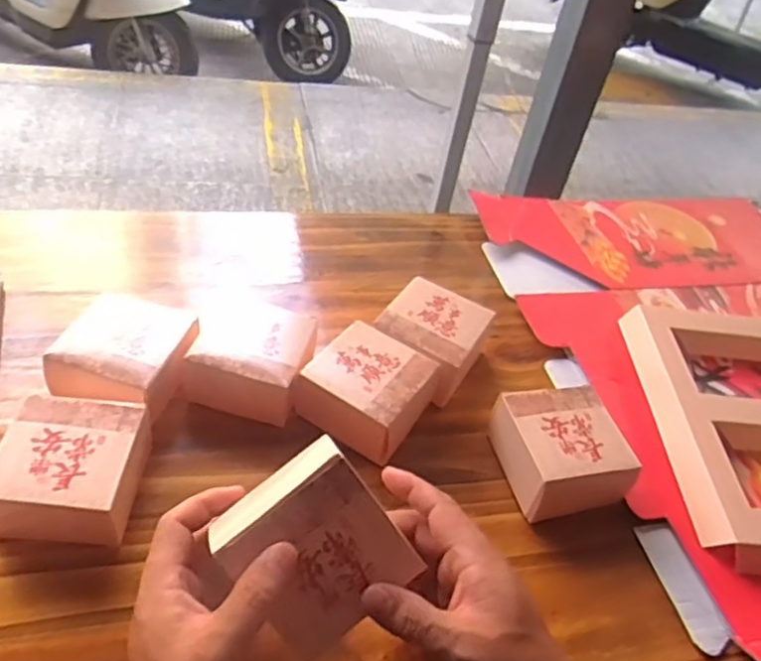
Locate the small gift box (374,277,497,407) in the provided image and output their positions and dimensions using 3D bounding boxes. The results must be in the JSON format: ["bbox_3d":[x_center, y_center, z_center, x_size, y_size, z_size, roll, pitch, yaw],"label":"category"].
[{"bbox_3d":[0.048,0.004,0.608,0.088,0.050,0.100,30,47,17],"label":"small gift box"}]

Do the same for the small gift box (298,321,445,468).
[{"bbox_3d":[-0.010,0.053,0.552,0.093,0.057,0.091,30,47,18],"label":"small gift box"}]

